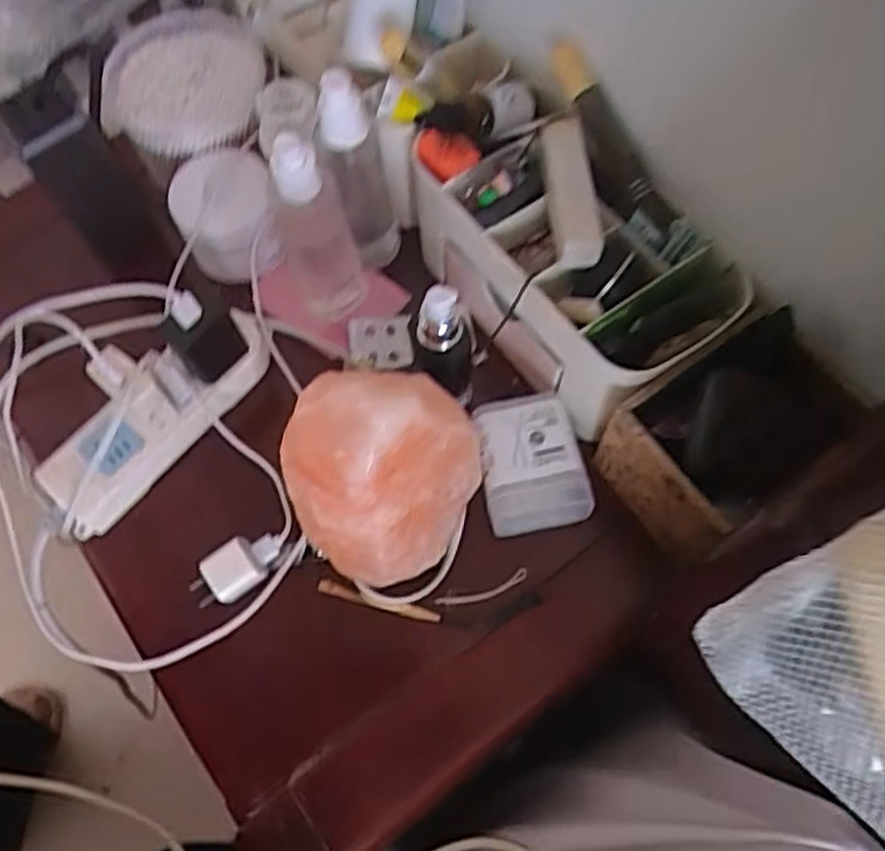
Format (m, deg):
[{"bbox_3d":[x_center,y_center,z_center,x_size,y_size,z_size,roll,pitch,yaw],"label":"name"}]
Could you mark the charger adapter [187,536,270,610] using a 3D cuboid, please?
[{"bbox_3d":[-0.137,0.097,0.496,0.030,0.022,0.046,42,75,17],"label":"charger adapter"}]

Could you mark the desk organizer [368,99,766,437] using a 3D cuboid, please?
[{"bbox_3d":[0.070,-0.116,0.521,0.111,0.123,0.238,-38,71,-13],"label":"desk organizer"}]

